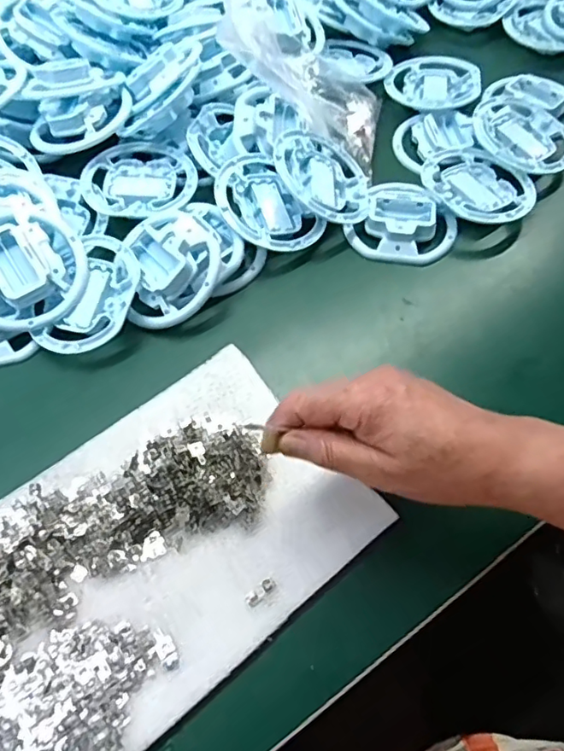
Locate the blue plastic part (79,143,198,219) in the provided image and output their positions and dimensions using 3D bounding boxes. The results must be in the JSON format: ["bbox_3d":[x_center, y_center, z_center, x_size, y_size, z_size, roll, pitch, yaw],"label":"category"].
[{"bbox_3d":[-0.132,-0.188,0.533,0.105,0.017,0.105,-1,61,2],"label":"blue plastic part"}]

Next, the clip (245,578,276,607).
[{"bbox_3d":[-0.014,0.138,0.358,0.021,0.007,0.008,-39,66,-18],"label":"clip"}]

